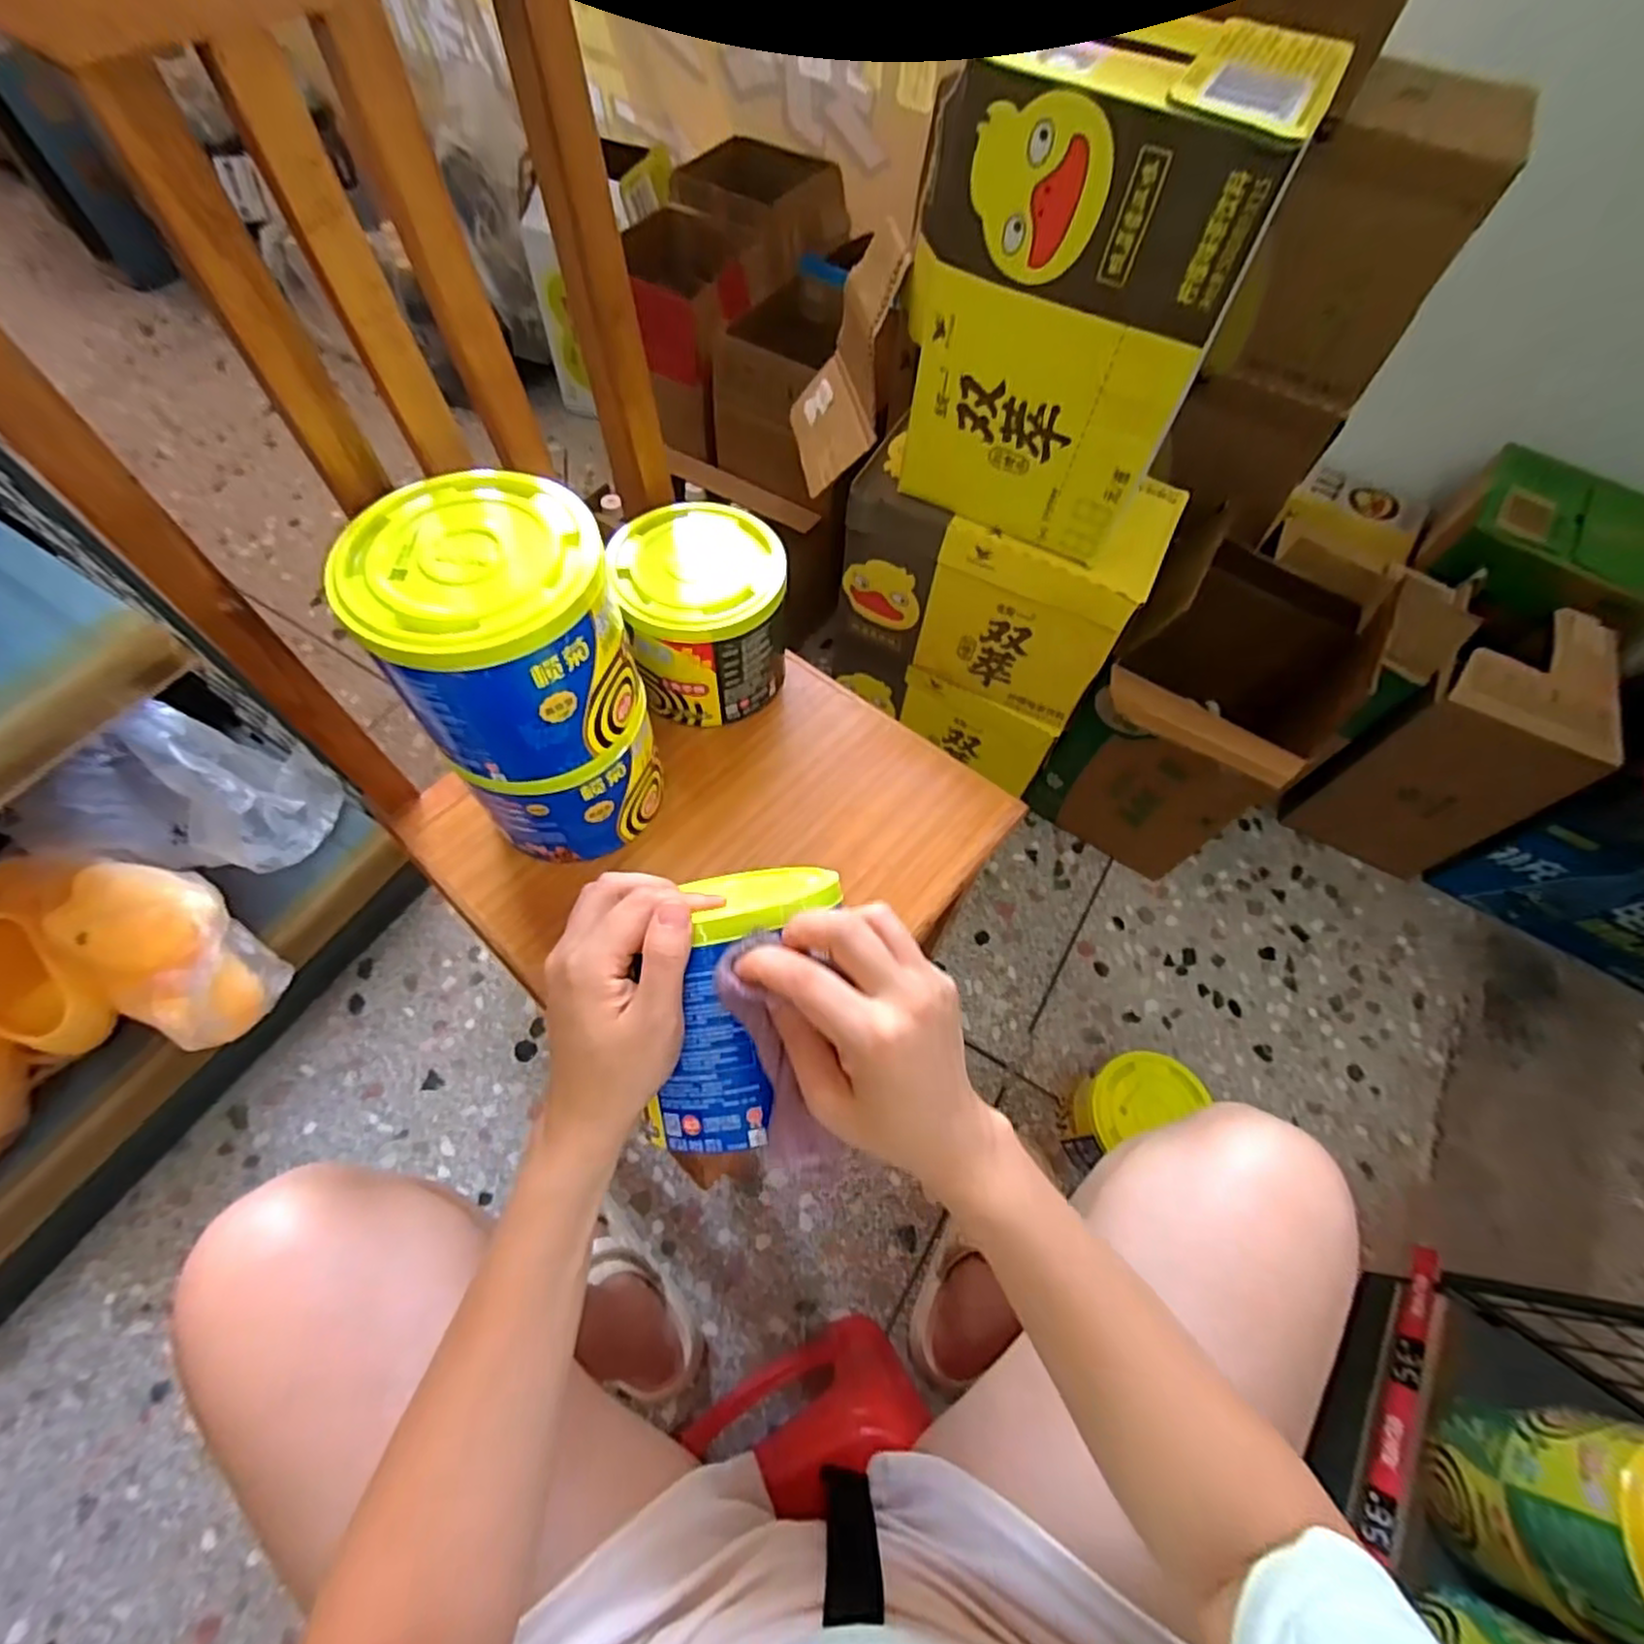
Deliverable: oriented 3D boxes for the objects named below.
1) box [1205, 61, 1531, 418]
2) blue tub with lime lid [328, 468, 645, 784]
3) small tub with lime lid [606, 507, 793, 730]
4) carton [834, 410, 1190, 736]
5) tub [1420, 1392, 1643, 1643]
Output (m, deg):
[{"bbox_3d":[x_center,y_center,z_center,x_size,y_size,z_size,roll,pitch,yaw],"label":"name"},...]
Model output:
[{"bbox_3d":[0.574,-0.621,0.762,0.167,0.223,0.175,29,65,12],"label":"box"},{"bbox_3d":[-0.186,-0.109,0.417,0.124,0.123,0.130,1,62,-3],"label":"blue tub with lime lid"},{"bbox_3d":[-0.097,-0.171,0.582,0.130,0.119,0.139,-1,62,-4],"label":"small tub with lime lid"},{"bbox_3d":[0.197,-0.283,0.852,0.319,0.259,0.176,25,64,10],"label":"carton"},{"bbox_3d":[0.580,0.518,0.525,0.130,0.188,0.128,2,61,-3],"label":"tub"}]

